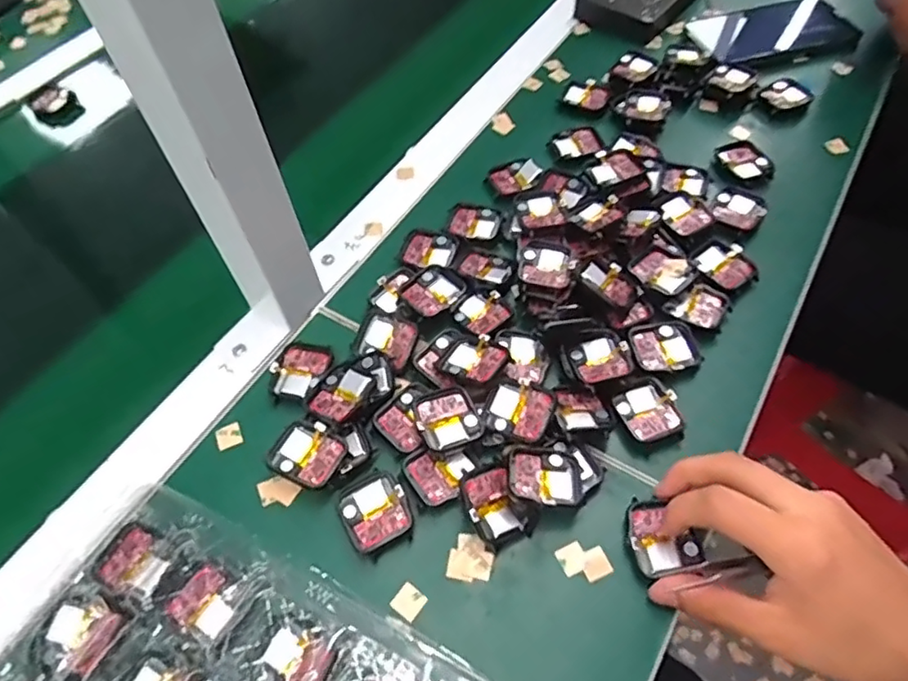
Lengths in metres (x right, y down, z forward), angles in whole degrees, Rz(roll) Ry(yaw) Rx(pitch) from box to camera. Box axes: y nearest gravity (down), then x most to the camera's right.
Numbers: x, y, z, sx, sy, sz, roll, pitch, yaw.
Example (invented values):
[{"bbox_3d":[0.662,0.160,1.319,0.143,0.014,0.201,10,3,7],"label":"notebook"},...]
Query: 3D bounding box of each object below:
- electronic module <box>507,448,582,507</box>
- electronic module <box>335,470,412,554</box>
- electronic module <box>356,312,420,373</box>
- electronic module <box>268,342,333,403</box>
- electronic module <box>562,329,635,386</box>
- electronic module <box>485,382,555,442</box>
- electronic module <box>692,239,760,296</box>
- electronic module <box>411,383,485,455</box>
[{"bbox_3d":[0.052,0.079,0.351,0.042,0.013,0.035,0,55,4],"label":"electronic module"},{"bbox_3d":[-0.047,0.100,0.357,0.039,0.006,0.040,-30,59,-16],"label":"electronic module"},{"bbox_3d":[-0.047,-0.002,0.418,0.042,0.008,0.034,16,58,14],"label":"electronic module"},{"bbox_3d":[-0.105,0.020,0.414,0.036,0.006,0.046,20,59,17],"label":"electronic module"},{"bbox_3d":[0.095,0.013,0.398,0.038,0.014,0.038,-15,56,-7],"label":"electronic module"},{"bbox_3d":[0.040,0.044,0.376,0.039,0.013,0.031,16,58,14],"label":"electronic module"},{"bbox_3d":[0.198,-0.055,0.447,0.037,0.016,0.045,-31,59,-17],"label":"electronic module"},{"bbox_3d":[-0.004,0.048,0.377,0.037,0.013,0.043,-22,57,-11],"label":"electronic module"}]

